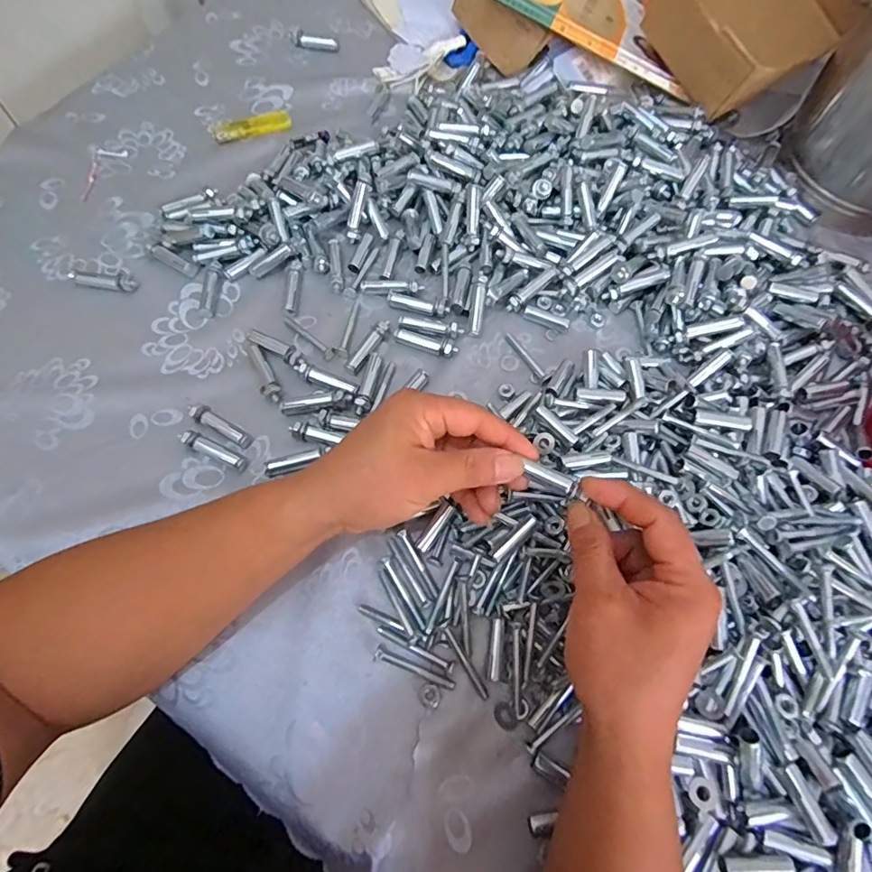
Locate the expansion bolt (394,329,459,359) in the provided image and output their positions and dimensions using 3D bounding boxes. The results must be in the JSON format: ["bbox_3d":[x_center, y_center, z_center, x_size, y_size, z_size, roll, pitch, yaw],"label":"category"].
[{"bbox_3d":[-0.009,-0.080,0.430,0.054,0.012,0.012,19,69,6],"label":"expansion bolt"}]

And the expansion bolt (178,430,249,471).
[{"bbox_3d":[-0.170,0.010,0.389,0.058,0.009,0.011,24,69,8],"label":"expansion bolt"}]

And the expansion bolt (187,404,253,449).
[{"bbox_3d":[-0.170,-0.010,0.397,0.060,0.011,0.013,28,70,9],"label":"expansion bolt"}]

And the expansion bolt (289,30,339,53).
[{"bbox_3d":[-0.137,-0.446,0.577,0.053,0.012,0.014,3,67,-14],"label":"expansion bolt"}]

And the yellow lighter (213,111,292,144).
[{"bbox_3d":[-0.188,-0.317,0.523,0.077,0.012,0.021,-22,70,-10],"label":"yellow lighter"}]

